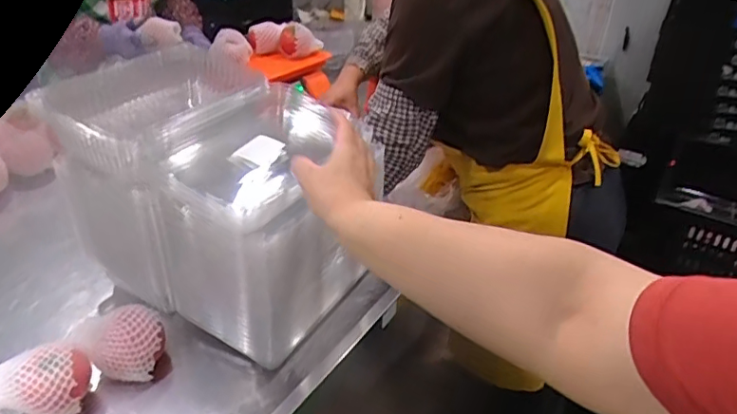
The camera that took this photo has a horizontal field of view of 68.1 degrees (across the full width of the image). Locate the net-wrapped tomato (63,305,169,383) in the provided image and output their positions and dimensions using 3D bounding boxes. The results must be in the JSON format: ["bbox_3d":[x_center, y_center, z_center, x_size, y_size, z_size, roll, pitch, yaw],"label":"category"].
[{"bbox_3d":[-0.307,0.172,0.681,0.103,0.083,0.082,18,39,21],"label":"net-wrapped tomato"}]

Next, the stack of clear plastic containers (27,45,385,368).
[{"bbox_3d":[-0.205,-0.025,0.759,0.385,0.250,0.269,20,39,23],"label":"stack of clear plastic containers"}]

